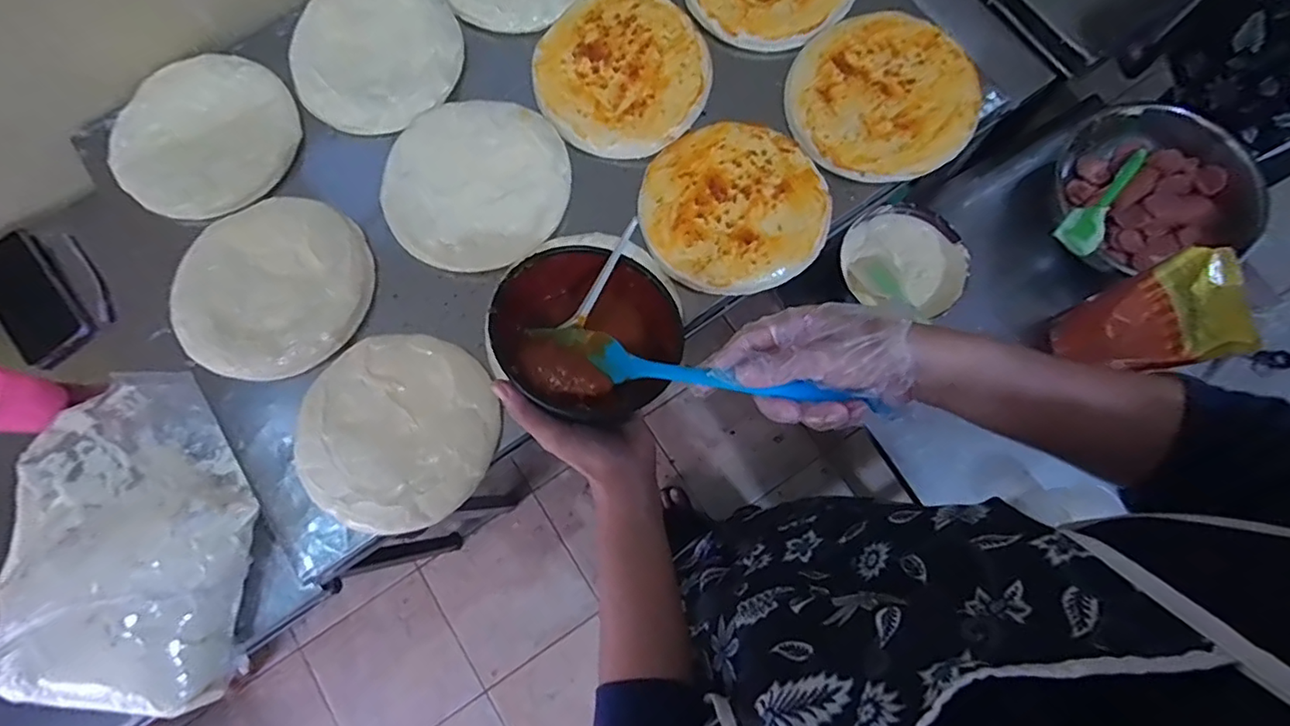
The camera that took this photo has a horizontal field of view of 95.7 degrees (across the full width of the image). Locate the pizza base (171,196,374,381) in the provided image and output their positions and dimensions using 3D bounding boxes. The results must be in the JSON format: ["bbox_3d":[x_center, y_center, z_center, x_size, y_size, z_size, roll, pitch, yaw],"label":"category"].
[{"bbox_3d":[-0.395,-0.085,0.613,0.193,0.020,0.192,0,77,2],"label":"pizza base"}]

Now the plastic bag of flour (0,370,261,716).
[{"bbox_3d":[-0.539,0.173,0.607,0.231,0.074,0.328,-1,77,1],"label":"plastic bag of flour"}]

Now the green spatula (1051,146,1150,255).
[{"bbox_3d":[0.641,-0.229,0.809,0.260,0.032,0.049,-40,78,-24],"label":"green spatula"}]

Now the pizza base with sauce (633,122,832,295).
[{"bbox_3d":[0.093,-0.169,0.624,0.188,0.019,0.192,-27,77,-5],"label":"pizza base with sauce"}]

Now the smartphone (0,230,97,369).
[{"bbox_3d":[-0.754,-0.079,0.717,0.083,0.006,0.173,-39,84,-13],"label":"smartphone"}]

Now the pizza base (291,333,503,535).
[{"bbox_3d":[-0.246,0.065,0.579,0.194,0.012,0.188,24,78,7],"label":"pizza base"}]

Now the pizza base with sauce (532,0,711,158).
[{"bbox_3d":[-0.028,-0.335,0.673,0.191,0.020,0.199,0,77,2],"label":"pizza base with sauce"}]

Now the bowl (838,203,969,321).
[{"bbox_3d":[0.347,-0.138,0.788,0.144,0.067,0.133,0,77,2],"label":"bowl"}]

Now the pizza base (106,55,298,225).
[{"bbox_3d":[-0.499,-0.260,0.662,0.194,0.013,0.195,0,77,2],"label":"pizza base"}]

